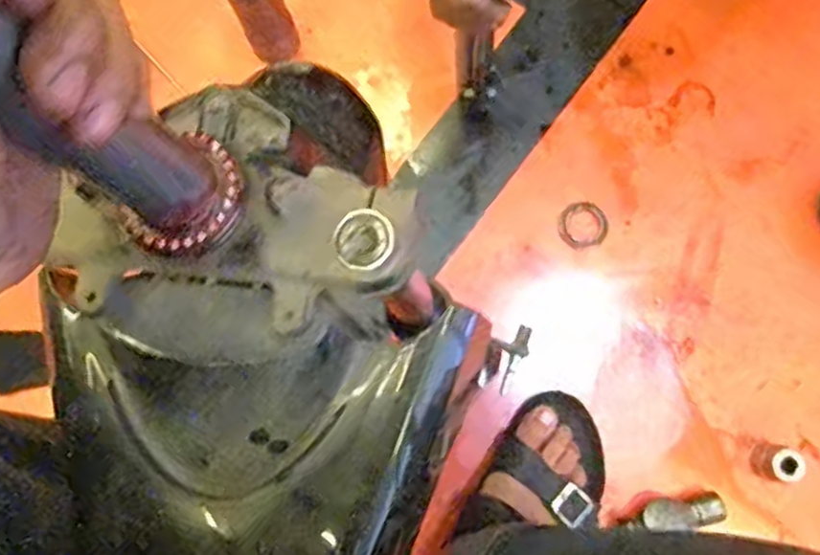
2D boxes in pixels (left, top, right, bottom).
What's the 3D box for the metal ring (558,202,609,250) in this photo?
[{"bbox_3d":[0.181,-0.054,0.738,0.051,0.004,0.050,0,80,2],"label":"metal ring"}]

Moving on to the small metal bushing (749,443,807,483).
[{"bbox_3d":[0.347,0.175,0.667,0.030,0.046,0.034,1,80,2],"label":"small metal bushing"}]

